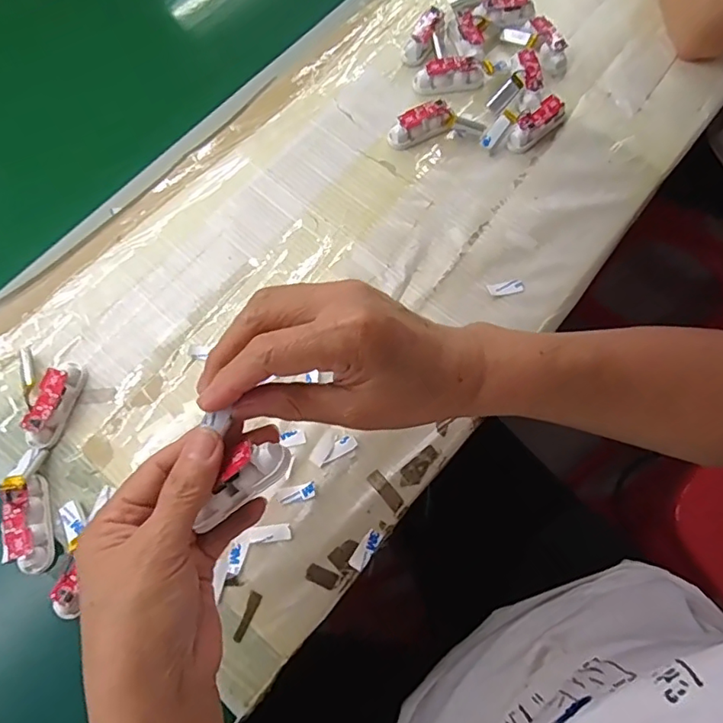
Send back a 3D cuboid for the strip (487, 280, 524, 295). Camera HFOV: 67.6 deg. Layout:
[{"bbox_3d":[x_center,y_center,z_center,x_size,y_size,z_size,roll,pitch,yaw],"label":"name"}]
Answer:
[{"bbox_3d":[0.111,-0.057,0.413,0.027,0.004,0.010,-10,69,-4],"label":"strip"}]

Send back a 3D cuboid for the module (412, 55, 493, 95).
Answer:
[{"bbox_3d":[0.081,-0.255,0.478,0.066,0.020,0.020,-10,69,-3],"label":"module"}]

